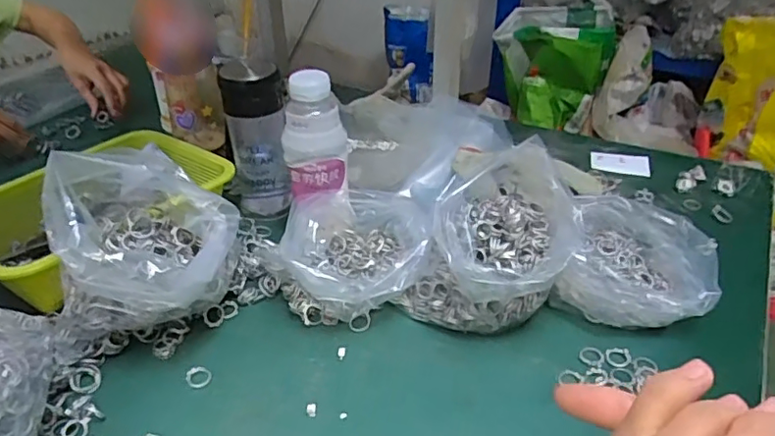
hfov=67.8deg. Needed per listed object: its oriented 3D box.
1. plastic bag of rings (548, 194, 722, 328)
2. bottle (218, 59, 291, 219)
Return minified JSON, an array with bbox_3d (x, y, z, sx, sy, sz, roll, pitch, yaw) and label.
[{"bbox_3d":[0.244,0.042,0.562,0.146,0.086,0.114,9,35,11],"label":"plastic bag of rings"},{"bbox_3d":[-0.150,-0.091,0.676,0.068,0.182,0.055,-8,36,-13],"label":"bottle"}]

